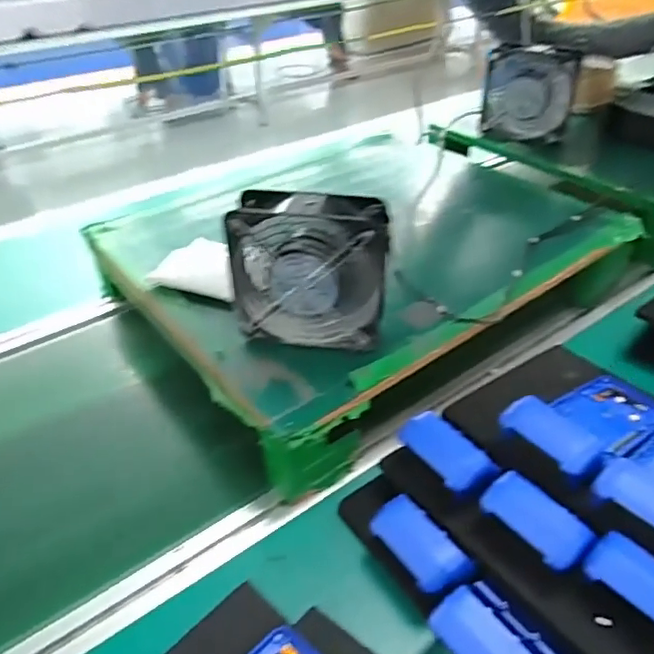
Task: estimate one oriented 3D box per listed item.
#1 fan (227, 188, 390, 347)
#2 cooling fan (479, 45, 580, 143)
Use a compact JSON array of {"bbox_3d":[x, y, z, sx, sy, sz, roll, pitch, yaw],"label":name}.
[{"bbox_3d":[-0.015,-0.056,0.561,0.148,0.150,0.054,6,39,10],"label":"fan"},{"bbox_3d":[0.355,-0.410,0.992,0.149,0.150,0.036,14,41,20],"label":"cooling fan"}]

